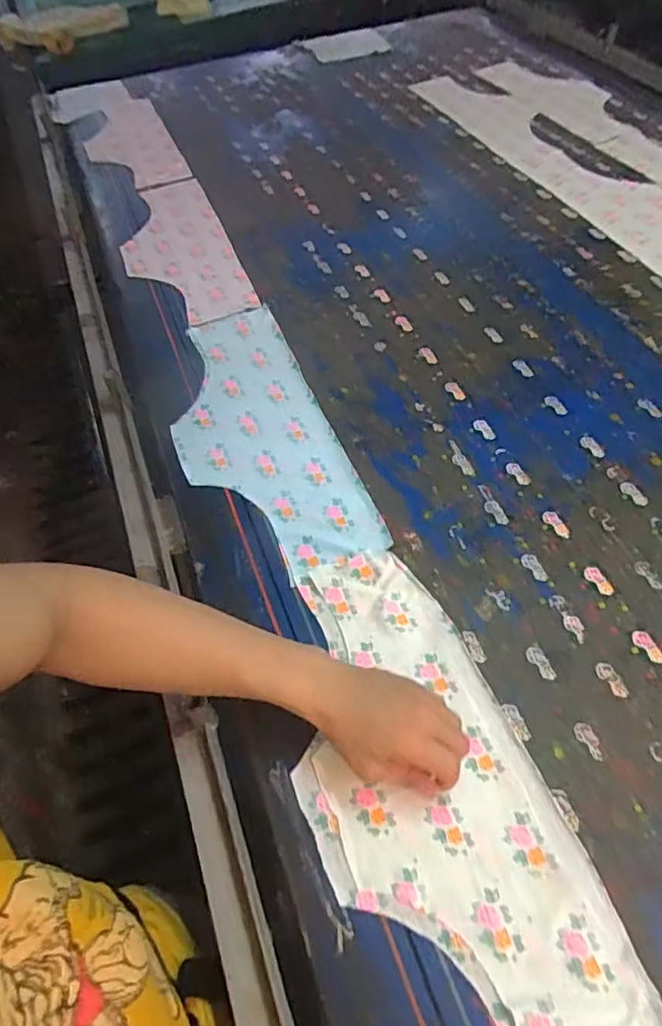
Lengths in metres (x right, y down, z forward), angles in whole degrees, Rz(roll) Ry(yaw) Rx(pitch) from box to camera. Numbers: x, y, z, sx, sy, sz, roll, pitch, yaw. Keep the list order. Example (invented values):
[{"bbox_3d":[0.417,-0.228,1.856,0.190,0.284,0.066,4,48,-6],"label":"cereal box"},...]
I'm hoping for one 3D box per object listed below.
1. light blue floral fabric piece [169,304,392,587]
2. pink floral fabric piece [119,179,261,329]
[{"bbox_3d":[-0.103,-0.109,0.760,0.186,0.009,0.461,-20,54,-8],"label":"light blue floral fabric piece"},{"bbox_3d":[-0.271,-0.467,1.036,0.177,0.016,0.471,-16,51,-11],"label":"pink floral fabric piece"}]

